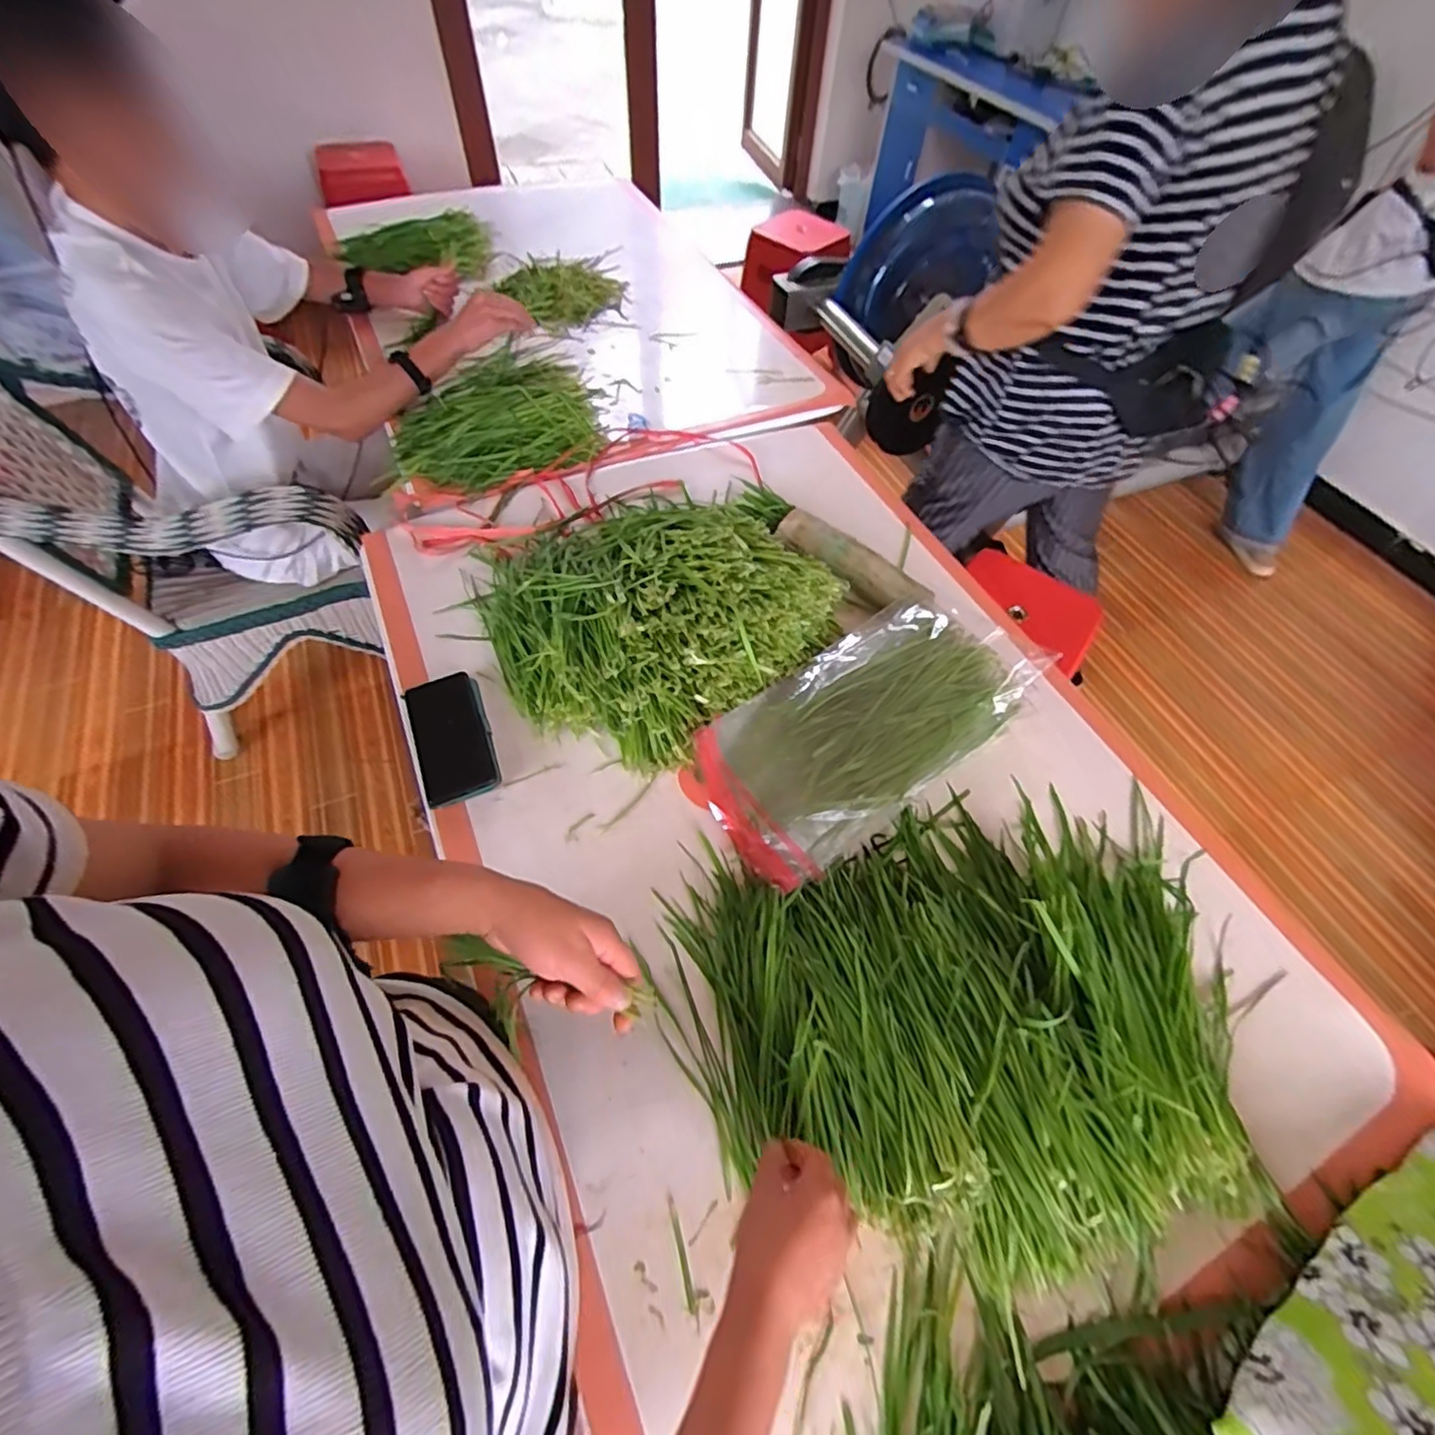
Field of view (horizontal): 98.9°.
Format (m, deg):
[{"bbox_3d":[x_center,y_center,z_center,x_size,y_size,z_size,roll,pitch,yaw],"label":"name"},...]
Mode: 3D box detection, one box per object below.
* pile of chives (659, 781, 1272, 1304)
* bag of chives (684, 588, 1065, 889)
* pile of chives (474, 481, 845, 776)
[{"bbox_3d":[0.242,0.255,0.554,0.514,0.082,0.373,-9,59,-9],"label":"pile of chives"},{"bbox_3d":[0.166,0.009,0.703,0.395,0.071,0.202,-32,65,-21],"label":"bag of chives"},{"bbox_3d":[-0.063,-0.176,0.772,0.440,0.139,0.400,-29,64,-20],"label":"pile of chives"}]

